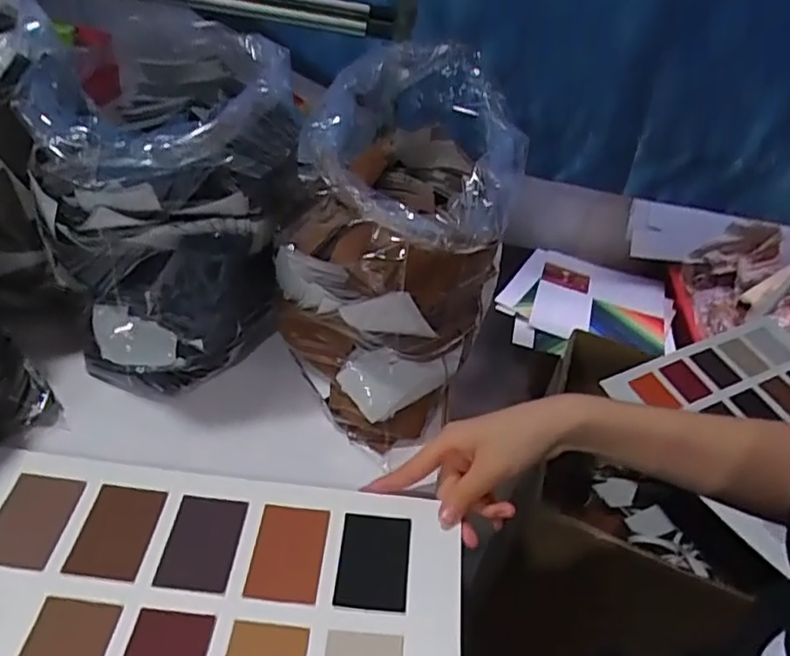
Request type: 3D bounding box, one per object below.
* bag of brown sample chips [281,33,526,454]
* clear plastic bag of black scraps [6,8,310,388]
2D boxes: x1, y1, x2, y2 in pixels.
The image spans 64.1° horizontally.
[{"bbox_3d":[-0.001,-0.079,0.530,0.170,0.225,0.236,11,42,5],"label":"bag of brown sample chips"},{"bbox_3d":[-0.182,-0.096,0.531,0.187,0.226,0.192,-5,43,-13],"label":"clear plastic bag of black scraps"}]

